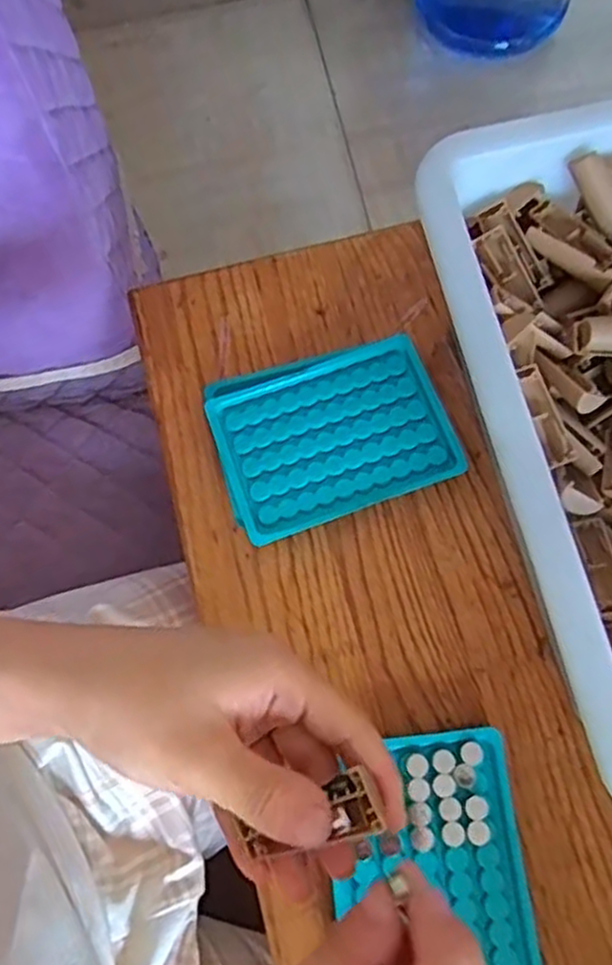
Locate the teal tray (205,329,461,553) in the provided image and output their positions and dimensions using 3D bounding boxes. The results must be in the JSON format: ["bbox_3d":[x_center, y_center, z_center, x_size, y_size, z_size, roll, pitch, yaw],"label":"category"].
[{"bbox_3d":[0.016,-0.028,0.451,0.134,0.015,0.101,-16,74,-4],"label":"teal tray"}]

